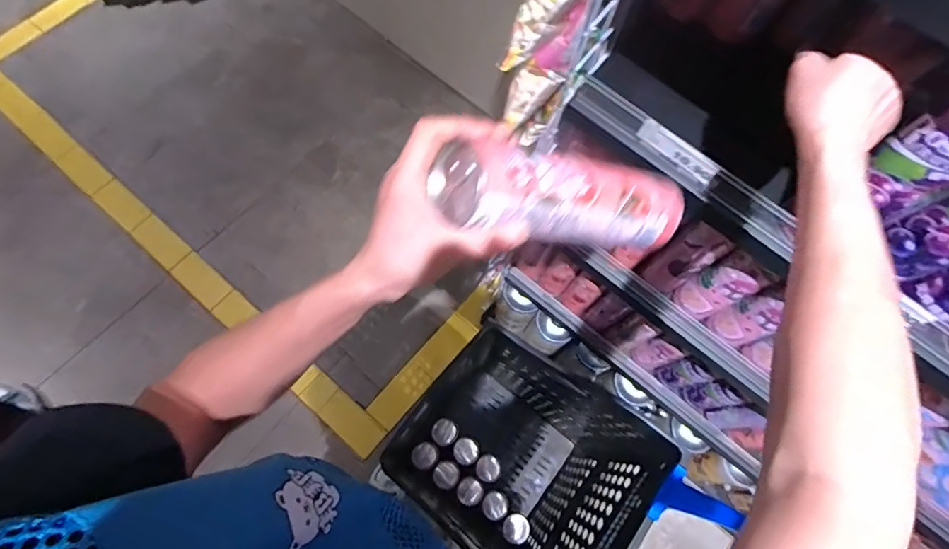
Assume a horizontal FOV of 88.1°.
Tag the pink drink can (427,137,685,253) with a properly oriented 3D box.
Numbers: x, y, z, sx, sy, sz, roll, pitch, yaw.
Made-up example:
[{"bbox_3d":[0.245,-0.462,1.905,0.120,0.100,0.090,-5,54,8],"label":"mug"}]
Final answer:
[{"bbox_3d":[0.081,-0.056,0.381,0.224,0.053,0.061,3,68,-34],"label":"pink drink can"}]

